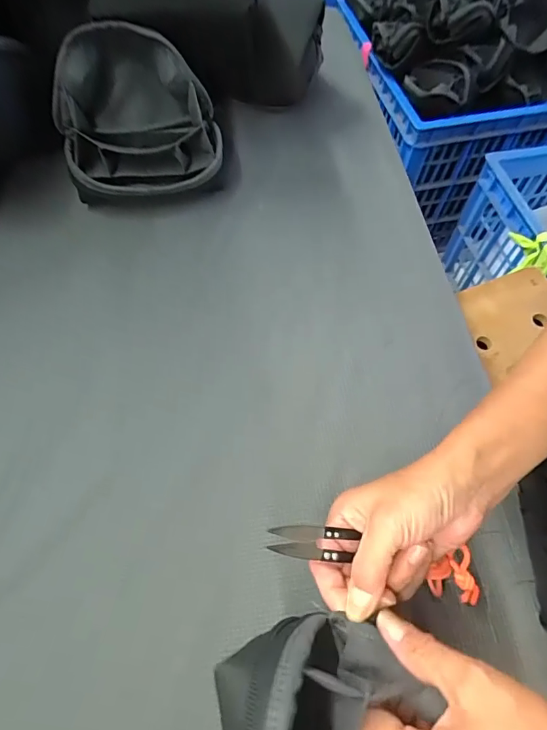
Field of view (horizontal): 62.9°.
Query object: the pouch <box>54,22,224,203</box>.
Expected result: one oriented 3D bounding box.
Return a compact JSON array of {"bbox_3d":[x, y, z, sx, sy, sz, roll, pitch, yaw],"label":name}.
[{"bbox_3d":[-0.146,-0.262,0.484,0.168,0.127,0.135,-19,64,-11],"label":"pouch"}]

